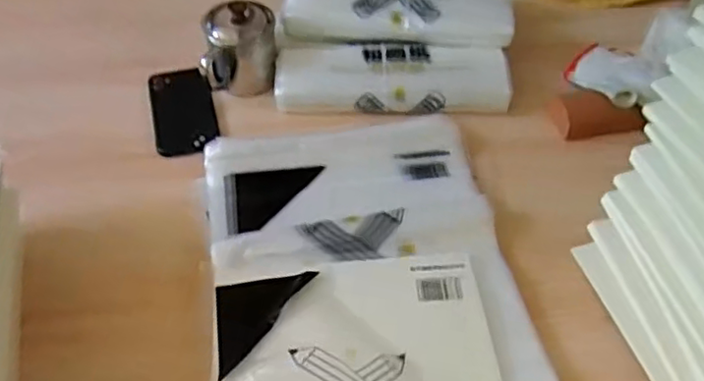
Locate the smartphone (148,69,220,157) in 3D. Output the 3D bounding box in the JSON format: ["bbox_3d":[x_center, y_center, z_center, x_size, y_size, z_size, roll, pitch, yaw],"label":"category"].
[{"bbox_3d":[-0.216,-0.108,0.824,0.079,0.009,0.152,-11,52,-10],"label":"smartphone"}]

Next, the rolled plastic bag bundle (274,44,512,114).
[{"bbox_3d":[0.053,-0.145,0.838,0.296,0.048,0.089,1,51,-1],"label":"rolled plastic bag bundle"}]

